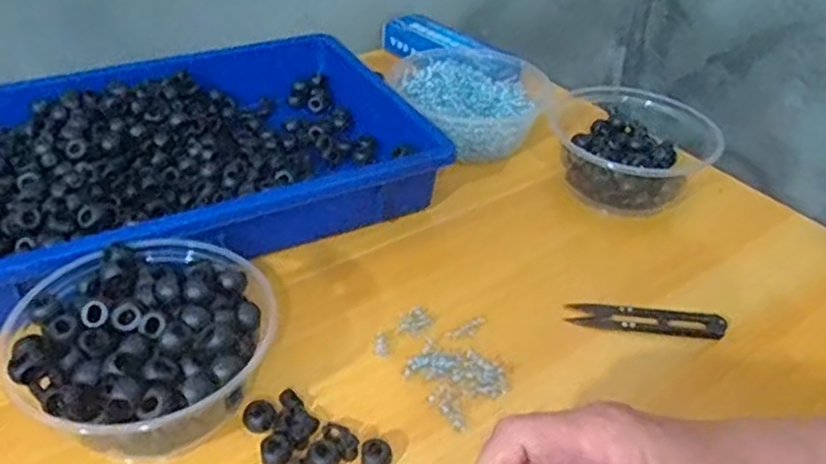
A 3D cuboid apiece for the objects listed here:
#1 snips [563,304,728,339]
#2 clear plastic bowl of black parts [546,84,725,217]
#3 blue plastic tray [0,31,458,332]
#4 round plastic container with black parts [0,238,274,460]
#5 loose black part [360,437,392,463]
[{"bbox_3d":[0.155,0.059,0.470,0.101,0.009,0.021,9,38,6],"label":"snips"},{"bbox_3d":[0.177,-0.070,0.597,0.131,0.056,0.153,17,39,16],"label":"clear plastic bowl of black parts"},{"bbox_3d":[-0.180,-0.059,0.542,0.366,0.051,0.253,-15,42,-24],"label":"blue plastic tray"},{"bbox_3d":[-0.143,0.067,0.387,0.125,0.063,0.128,3,37,-2],"label":"round plastic container with black parts"},{"bbox_3d":[-0.020,0.119,0.377,0.017,0.013,0.015,1,38,-4],"label":"loose black part"}]

